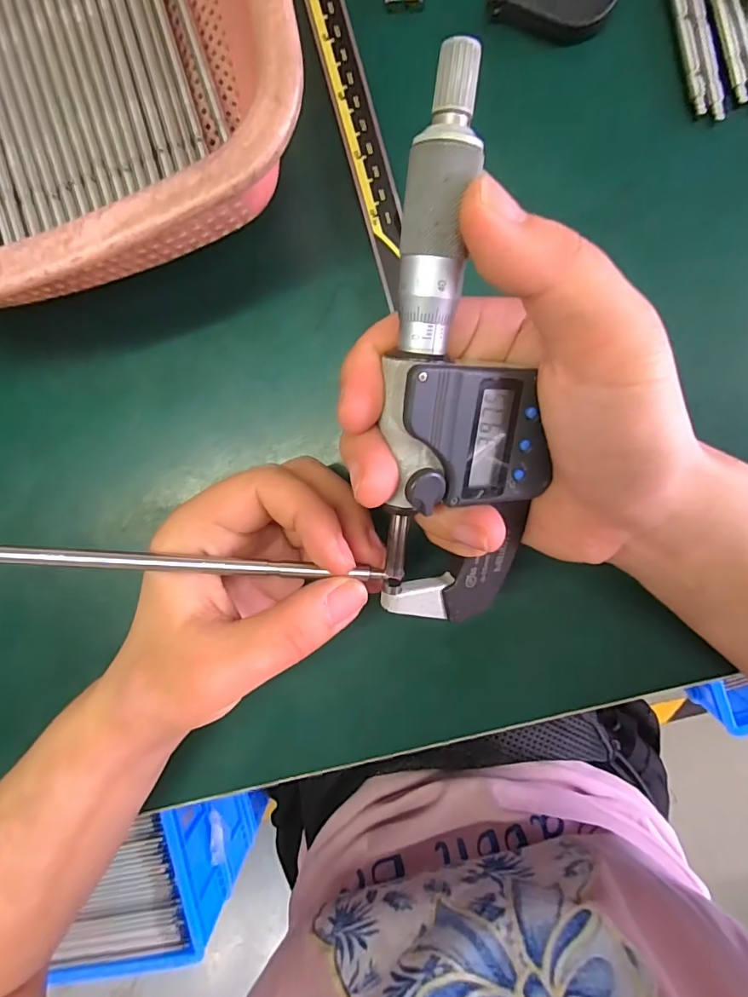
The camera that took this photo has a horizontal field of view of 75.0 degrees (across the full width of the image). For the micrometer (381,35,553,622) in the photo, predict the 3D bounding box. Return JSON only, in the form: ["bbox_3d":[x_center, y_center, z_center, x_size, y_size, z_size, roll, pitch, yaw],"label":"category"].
[{"bbox_3d":[0.024,-0.027,0.141,0.050,0.027,0.156,-5,116,5],"label":"micrometer"}]

